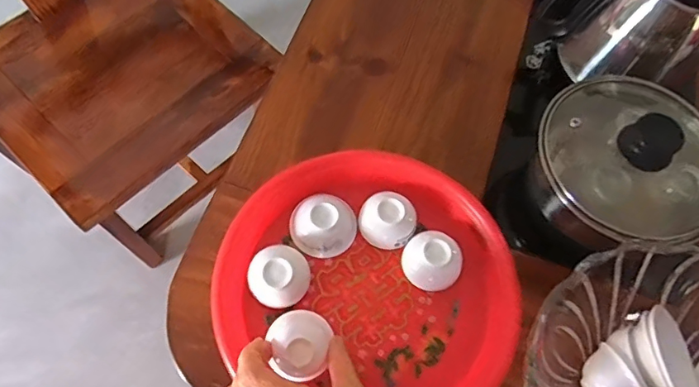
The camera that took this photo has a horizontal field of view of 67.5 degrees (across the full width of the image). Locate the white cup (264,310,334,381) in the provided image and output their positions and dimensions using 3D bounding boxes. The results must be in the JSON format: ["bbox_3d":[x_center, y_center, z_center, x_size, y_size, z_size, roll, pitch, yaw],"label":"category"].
[{"bbox_3d":[-0.037,0.113,0.394,0.047,0.023,0.050,-5,67,-4],"label":"white cup"}]

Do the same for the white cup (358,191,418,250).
[{"bbox_3d":[0.036,0.024,0.485,0.052,0.025,0.048,1,67,-1],"label":"white cup"}]

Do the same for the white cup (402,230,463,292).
[{"bbox_3d":[0.076,0.058,0.470,0.052,0.025,0.052,1,67,-1],"label":"white cup"}]

